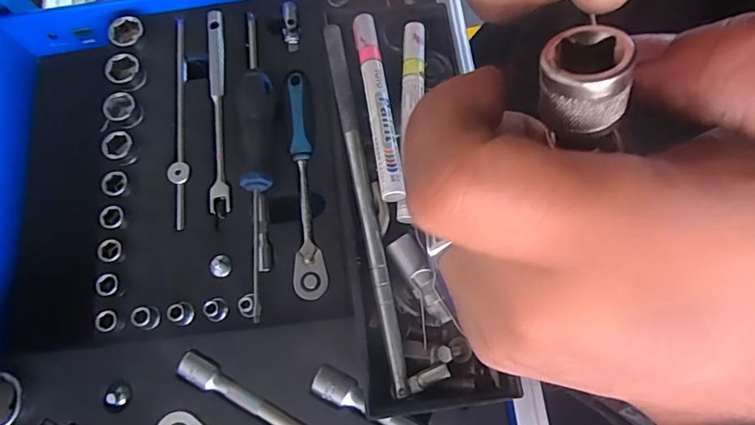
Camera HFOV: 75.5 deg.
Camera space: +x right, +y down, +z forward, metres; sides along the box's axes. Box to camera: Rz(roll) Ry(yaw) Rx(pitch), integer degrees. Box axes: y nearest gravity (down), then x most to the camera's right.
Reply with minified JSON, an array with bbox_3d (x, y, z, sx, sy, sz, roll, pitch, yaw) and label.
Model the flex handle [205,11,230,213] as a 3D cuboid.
[{"bbox_3d":[-0.133,-0.088,0.405,0.016,0.017,0.180,-7,70,1],"label":"flex handle"}]

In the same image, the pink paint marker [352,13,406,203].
[{"bbox_3d":[0.000,-0.075,0.326,0.017,0.012,0.140,-9,70,0],"label":"pink paint marker"}]

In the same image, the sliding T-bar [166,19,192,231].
[{"bbox_3d":[-0.166,-0.079,0.407,0.017,0.014,0.191,-9,70,0],"label":"sliding T-bar"}]

